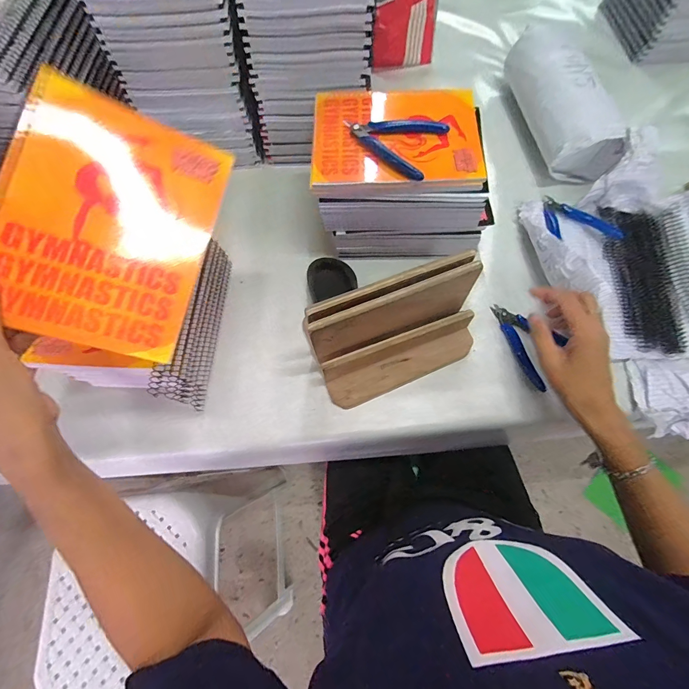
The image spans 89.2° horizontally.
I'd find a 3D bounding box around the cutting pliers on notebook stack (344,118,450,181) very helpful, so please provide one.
[{"bbox_3d":[0.055,-0.247,0.421,0.113,0.010,0.094,22,71,9],"label":"cutting pliers on notebook stack"}]

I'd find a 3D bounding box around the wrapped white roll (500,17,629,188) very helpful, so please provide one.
[{"bbox_3d":[0.335,-0.382,0.555,0.083,0.090,0.266,-14,69,-4],"label":"wrapped white roll"}]

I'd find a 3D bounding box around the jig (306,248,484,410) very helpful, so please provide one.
[{"bbox_3d":[0.065,-0.012,0.414,0.200,0.120,0.090,-23,70,-7],"label":"jig"}]

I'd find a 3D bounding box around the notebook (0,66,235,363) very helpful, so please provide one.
[{"bbox_3d":[-0.192,-0.100,0.288,0.148,0.010,0.199,16,83,-21],"label":"notebook"}]

